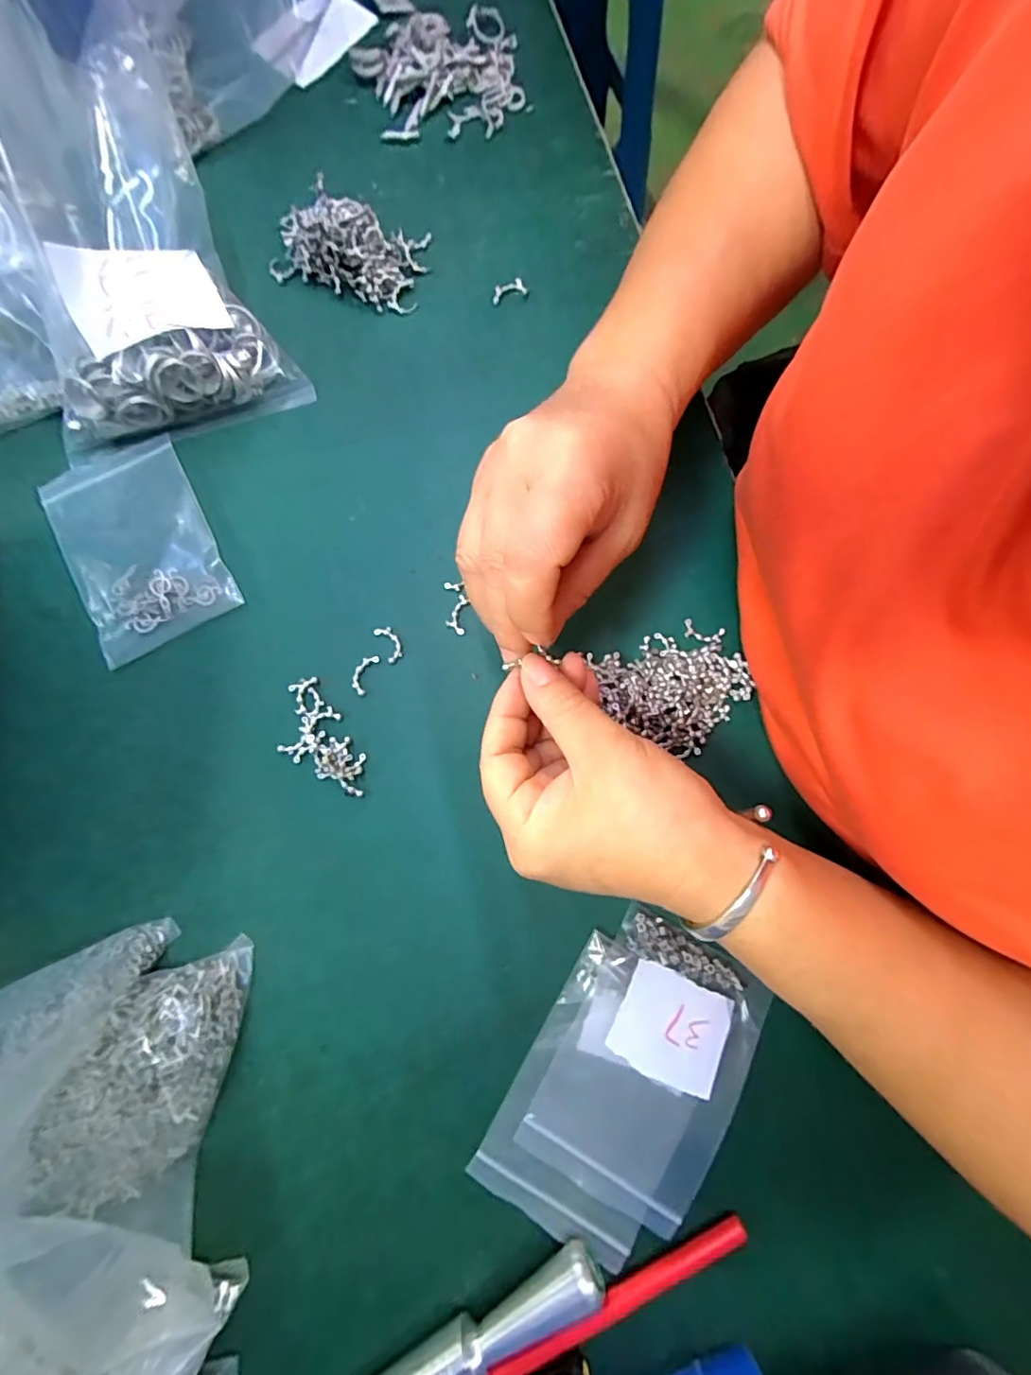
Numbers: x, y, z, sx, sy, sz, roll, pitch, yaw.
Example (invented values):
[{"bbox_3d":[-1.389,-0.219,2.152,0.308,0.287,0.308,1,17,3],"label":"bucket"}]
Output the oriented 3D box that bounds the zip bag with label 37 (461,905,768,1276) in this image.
[{"bbox_3d":[0.055,0.185,0.251,0.093,0.010,0.143,31,81,6],"label":"zip bag with label 37"}]

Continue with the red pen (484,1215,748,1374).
[{"bbox_3d":[0.043,0.267,0.230,0.127,0.015,0.016,-26,81,-4],"label":"red pen"}]

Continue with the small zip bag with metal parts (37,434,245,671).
[{"bbox_3d":[-0.214,-0.082,0.302,0.081,0.009,0.120,-29,81,-5],"label":"small zip bag with metal parts"}]

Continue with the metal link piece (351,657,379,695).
[{"bbox_3d":[-0.083,-0.008,0.291,0.009,0.004,0.022,21,81,4],"label":"metal link piece"}]

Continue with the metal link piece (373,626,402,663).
[{"bbox_3d":[-0.069,-0.025,0.293,0.010,0.004,0.021,-28,81,-4],"label":"metal link piece"}]

